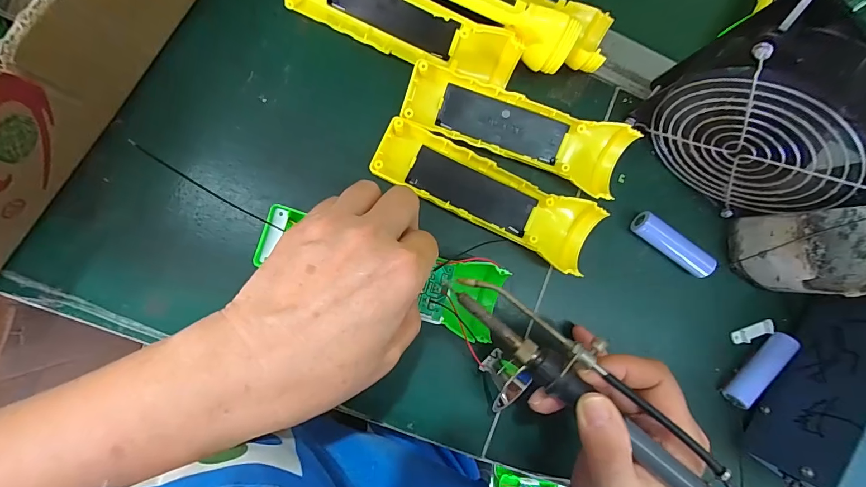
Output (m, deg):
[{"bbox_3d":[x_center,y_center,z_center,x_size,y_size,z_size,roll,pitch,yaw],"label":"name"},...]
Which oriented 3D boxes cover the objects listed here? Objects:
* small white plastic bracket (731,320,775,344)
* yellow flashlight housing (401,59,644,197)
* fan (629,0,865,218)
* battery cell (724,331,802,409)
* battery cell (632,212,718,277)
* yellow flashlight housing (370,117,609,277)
[{"bbox_3d":[0.253,0.070,0.301,0.033,0.008,0.010,-18,91,-8],"label":"small white plastic bracket"},{"bbox_3d":[0.061,-0.082,0.271,0.162,0.028,0.044,21,86,-6],"label":"yellow flashlight housing"},{"bbox_3d":[0.204,-0.074,0.244,0.052,0.119,0.122,-45,94,-7],"label":"fan"},{"bbox_3d":[0.251,0.097,0.294,0.016,0.018,0.067,41,84,-5],"label":"battery cell"},{"bbox_3d":[0.180,0.002,0.290,0.066,0.018,0.015,36,84,-5],"label":"battery cell"},{"bbox_3d":[0.041,-0.033,0.269,0.165,0.023,0.045,25,85,-6],"label":"yellow flashlight housing"}]

